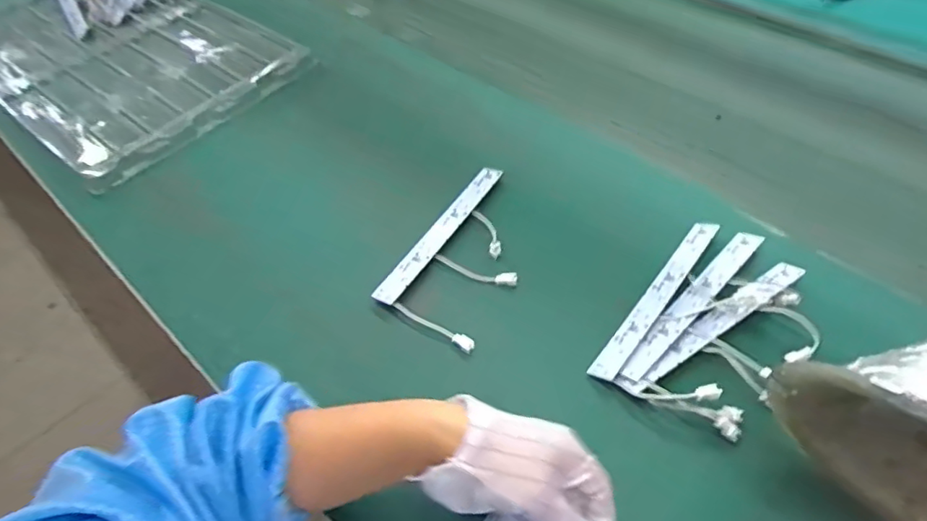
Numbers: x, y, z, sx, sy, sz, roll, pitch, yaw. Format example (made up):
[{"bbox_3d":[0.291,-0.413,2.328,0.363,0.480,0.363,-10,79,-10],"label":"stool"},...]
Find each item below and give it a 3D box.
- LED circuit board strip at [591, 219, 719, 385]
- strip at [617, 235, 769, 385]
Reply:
[{"bbox_3d":[0.170,0.031,0.490,0.024,0.007,0.189,23,58,38],"label":"LED circuit board strip"},{"bbox_3d":[0.200,0.035,0.484,0.196,0.005,0.023,-40,53,-23],"label":"strip"}]

